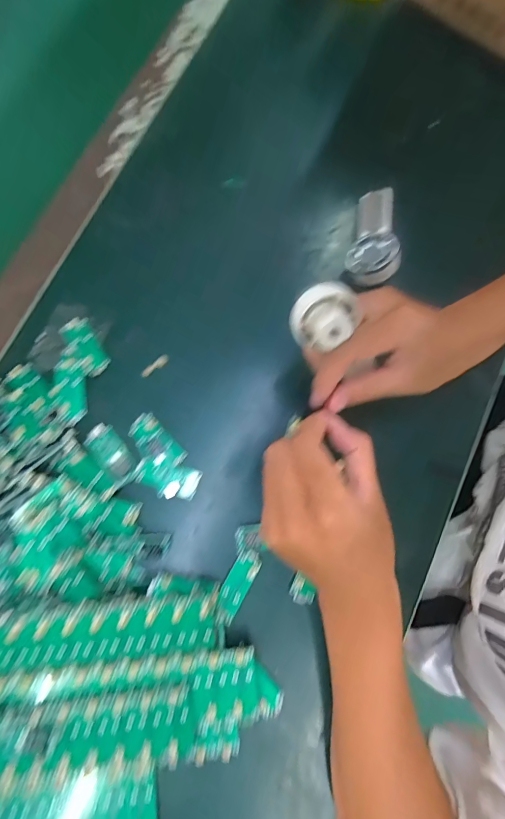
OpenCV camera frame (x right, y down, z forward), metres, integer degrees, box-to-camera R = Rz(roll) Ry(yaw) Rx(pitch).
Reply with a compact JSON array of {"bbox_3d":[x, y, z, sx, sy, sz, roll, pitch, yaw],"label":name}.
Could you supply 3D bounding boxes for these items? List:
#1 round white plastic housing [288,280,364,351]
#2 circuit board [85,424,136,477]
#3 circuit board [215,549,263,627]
[{"bbox_3d":[0.044,-0.058,0.231,0.036,0.021,0.039,0,78,0],"label":"round white plastic housing"},{"bbox_3d":[-0.114,0.033,0.306,0.023,0.004,0.046,-44,82,-8],"label":"circuit board"},{"bbox_3d":[-0.012,0.135,0.294,0.019,0.008,0.053,30,80,6],"label":"circuit board"}]

